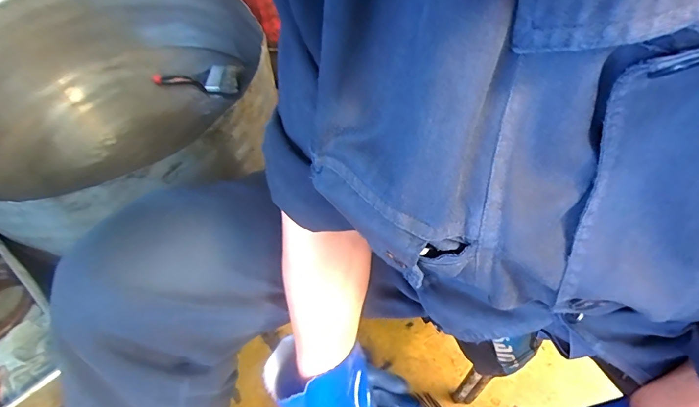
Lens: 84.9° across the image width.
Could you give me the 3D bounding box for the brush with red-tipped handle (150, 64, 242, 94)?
[{"bbox_3d":[-0.324,-0.270,0.823,0.190,0.047,0.070,11,57,9],"label":"brush with red-tipped handle"}]

